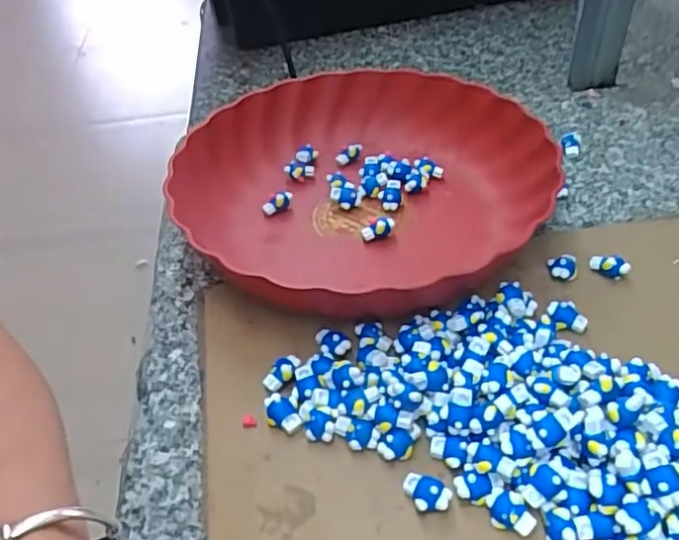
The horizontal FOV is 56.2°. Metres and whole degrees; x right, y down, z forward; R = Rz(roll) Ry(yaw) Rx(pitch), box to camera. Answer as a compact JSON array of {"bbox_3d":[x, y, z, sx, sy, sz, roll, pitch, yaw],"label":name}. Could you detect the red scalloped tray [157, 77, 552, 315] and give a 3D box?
[{"bbox_3d":[0.019,-0.059,0.432,0.232,0.049,0.249,-23,46,-18],"label":"red scalloped tray"}]

